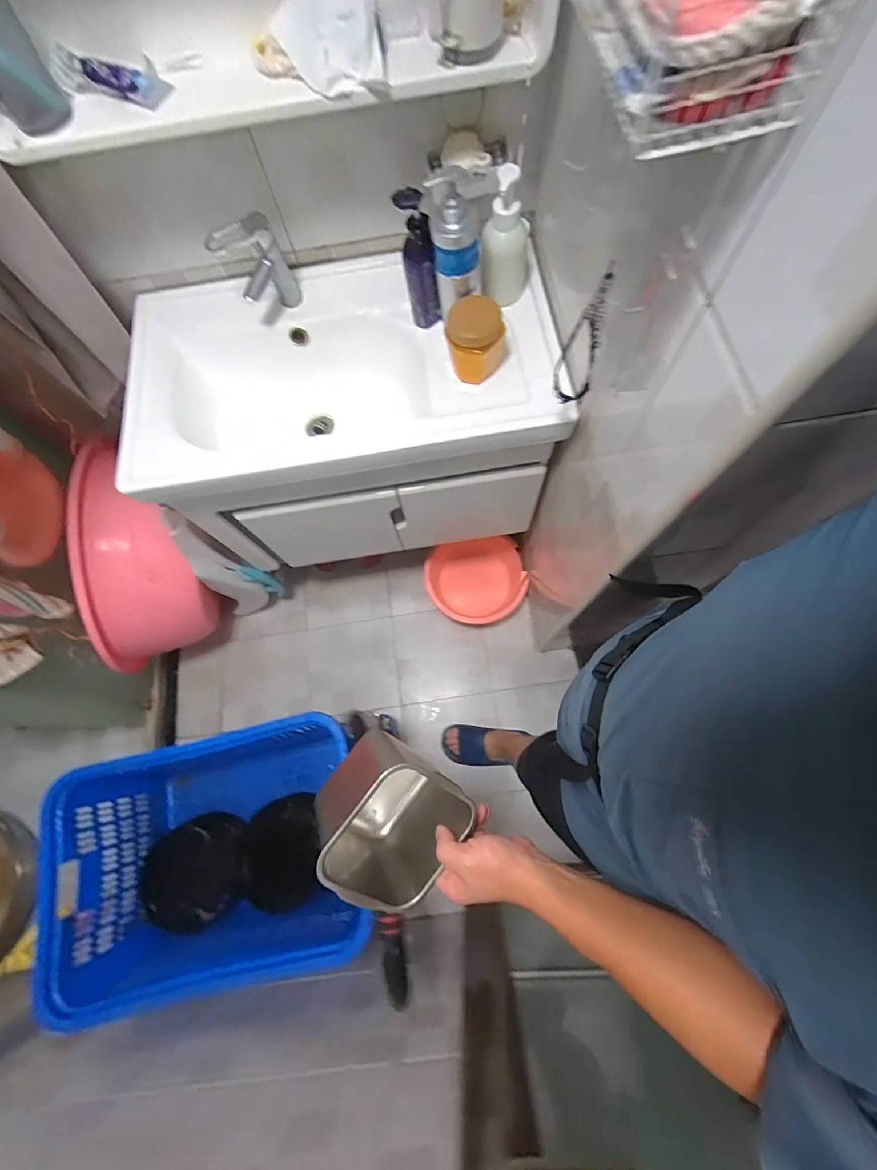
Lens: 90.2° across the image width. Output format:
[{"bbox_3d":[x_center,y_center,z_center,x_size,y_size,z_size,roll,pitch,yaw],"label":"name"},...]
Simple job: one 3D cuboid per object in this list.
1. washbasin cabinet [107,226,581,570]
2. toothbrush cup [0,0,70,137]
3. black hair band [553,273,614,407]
[{"bbox_3d":[-0.179,-0.359,1.020,0.799,0.459,0.452,-8,72,1],"label":"washbasin cabinet"},{"bbox_3d":[-0.546,-0.664,0.551,0.072,0.106,0.081,-21,72,-3],"label":"toothbrush cup"},{"bbox_3d":[0.189,-0.309,0.568,0.053,0.194,0.040,21,75,10],"label":"black hair band"}]

